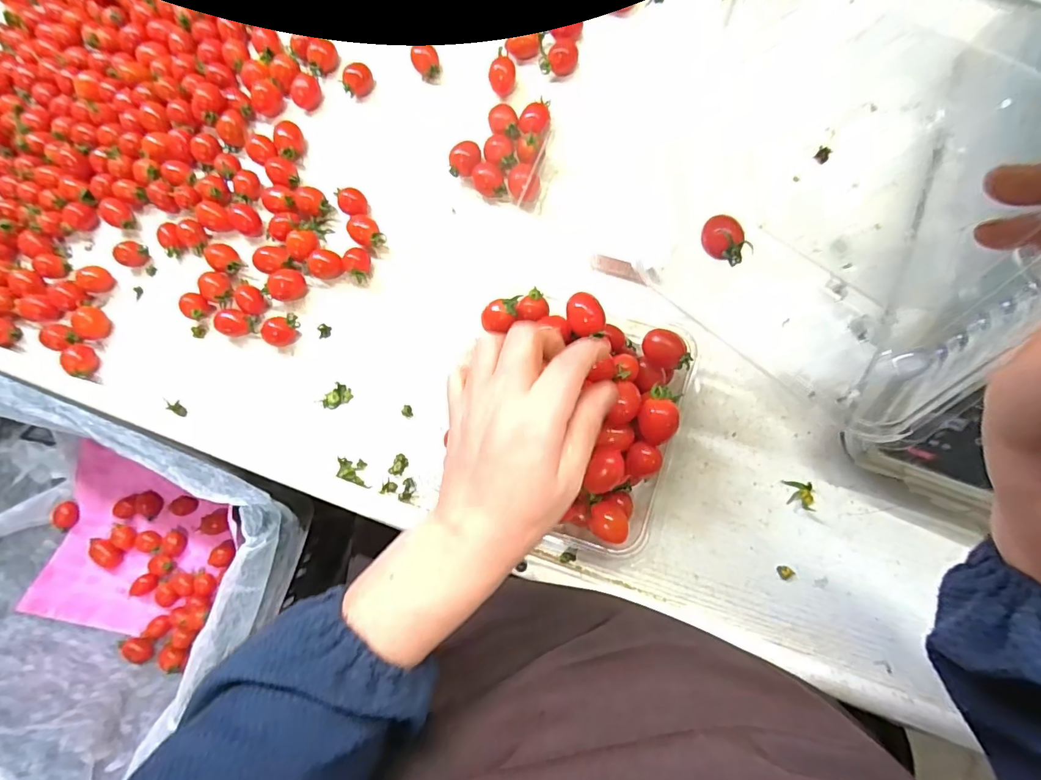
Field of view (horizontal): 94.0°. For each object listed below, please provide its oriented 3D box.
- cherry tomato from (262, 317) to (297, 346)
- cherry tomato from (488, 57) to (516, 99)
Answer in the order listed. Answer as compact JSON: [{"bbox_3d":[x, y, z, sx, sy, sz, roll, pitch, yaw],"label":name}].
[{"bbox_3d":[-0.209,-0.050,0.423,0.021,0.020,0.025,23,84,10],"label":"cherry tomato"},{"bbox_3d":[-0.016,-0.281,0.437,0.024,0.026,0.018,-9,80,5],"label":"cherry tomato"}]

